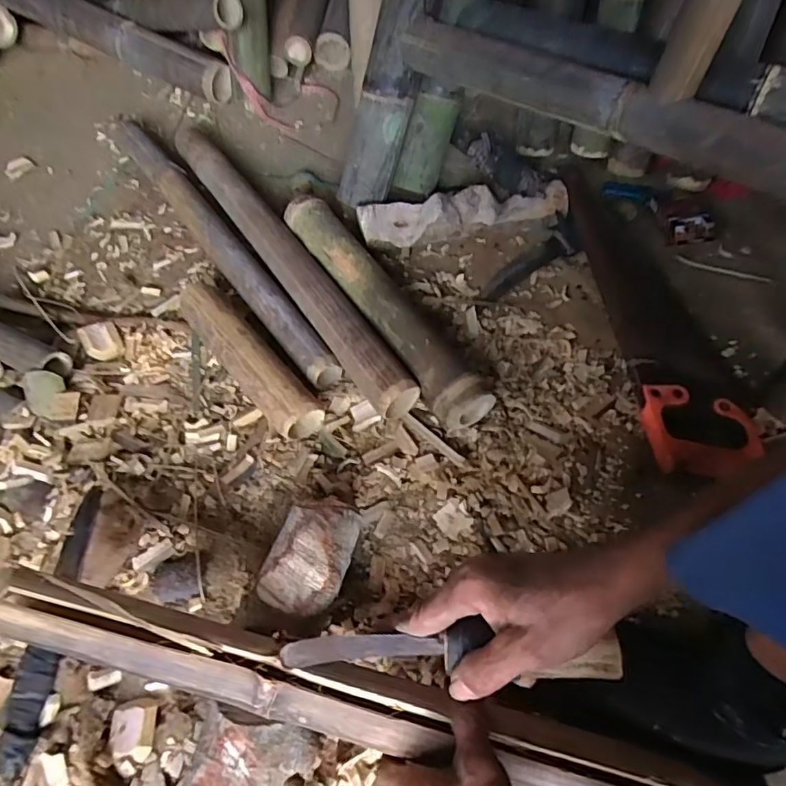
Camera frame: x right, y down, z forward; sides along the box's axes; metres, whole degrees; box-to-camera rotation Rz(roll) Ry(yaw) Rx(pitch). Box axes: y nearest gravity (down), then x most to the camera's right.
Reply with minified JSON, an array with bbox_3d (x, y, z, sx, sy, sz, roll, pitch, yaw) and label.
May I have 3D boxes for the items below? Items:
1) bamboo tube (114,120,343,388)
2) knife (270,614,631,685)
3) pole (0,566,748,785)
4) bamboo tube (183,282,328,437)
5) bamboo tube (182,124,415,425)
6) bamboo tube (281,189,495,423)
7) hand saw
[{"bbox_3d":[-0.276,-0.247,0.812,0.058,0.053,0.675,-32,62,-17],"label":"bamboo tube"},{"bbox_3d":[0.032,0.174,0.369,0.230,0.040,0.028,-3,57,11],"label":"knife"},{"bbox_3d":[-0.013,0.245,0.424,0.637,0.029,0.053,15,59,4],"label":"pole"},{"bbox_3d":[-0.181,-0.042,0.674,0.062,0.060,0.251,-36,63,-19],"label":"bamboo tube"},{"bbox_3d":[-0.162,-0.204,0.778,0.064,0.063,0.631,-30,60,-16],"label":"bamboo tube"},{"bbox_3d":[-0.011,-0.123,0.712,0.080,0.073,0.410,-29,61,-15],"label":"bamboo tube"},{"bbox_3d":[0.341,-0.133,0.726,0.143,0.036,0.509,-5,57,0],"label":"hand saw"}]

